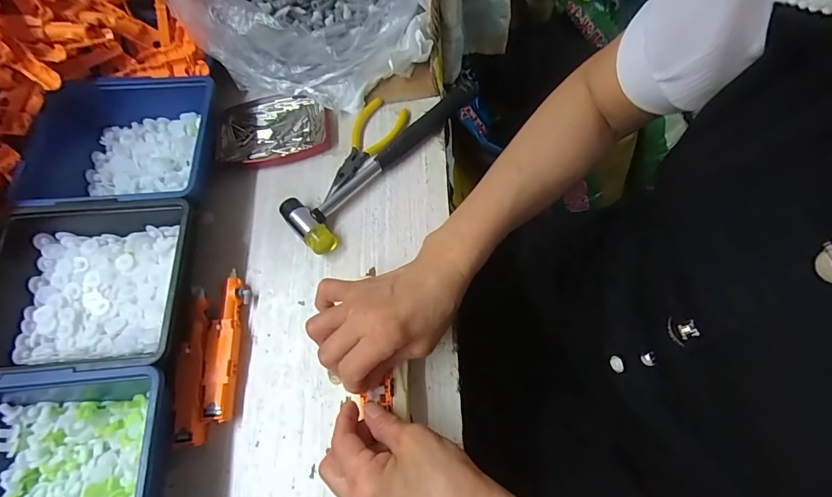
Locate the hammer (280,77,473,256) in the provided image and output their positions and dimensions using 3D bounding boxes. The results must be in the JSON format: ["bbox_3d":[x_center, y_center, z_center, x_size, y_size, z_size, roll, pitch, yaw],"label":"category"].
[{"bbox_3d":[-0.034,-0.094,0.413,0.061,0.023,0.226,38,77,21],"label":"hammer"}]

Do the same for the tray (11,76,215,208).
[{"bbox_3d":[-0.286,-0.099,0.414,0.169,0.062,0.144,-5,67,6],"label":"tray"}]

